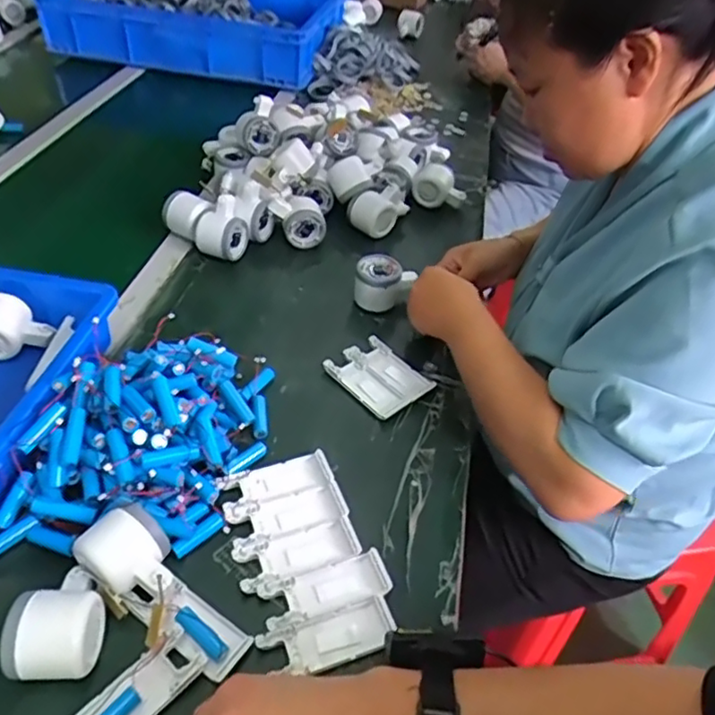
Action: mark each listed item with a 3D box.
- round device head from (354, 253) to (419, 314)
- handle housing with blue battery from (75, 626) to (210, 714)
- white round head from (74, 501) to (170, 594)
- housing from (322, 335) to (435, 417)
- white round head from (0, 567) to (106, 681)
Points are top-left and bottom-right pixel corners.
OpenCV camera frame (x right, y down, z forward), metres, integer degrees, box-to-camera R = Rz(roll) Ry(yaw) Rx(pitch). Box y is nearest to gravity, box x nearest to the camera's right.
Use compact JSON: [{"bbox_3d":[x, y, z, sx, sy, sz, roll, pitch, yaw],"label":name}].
[{"bbox_3d":[0.029,-0.092,0.783,0.058,0.057,0.067,36,51,28],"label":"round device head"},{"bbox_3d":[-0.158,0.240,0.436,0.040,0.015,0.102,35,50,28],"label":"handle housing with blue battery"},{"bbox_3d":[-0.185,0.156,0.492,0.051,0.054,0.055,27,47,21],"label":"white round head"},{"bbox_3d":[0.025,0.020,0.695,0.079,0.011,0.105,-29,53,-32],"label":"housing"},{"bbox_3d":[-0.219,0.193,0.452,0.058,0.048,0.080,1,43,-5],"label":"white round head"}]

